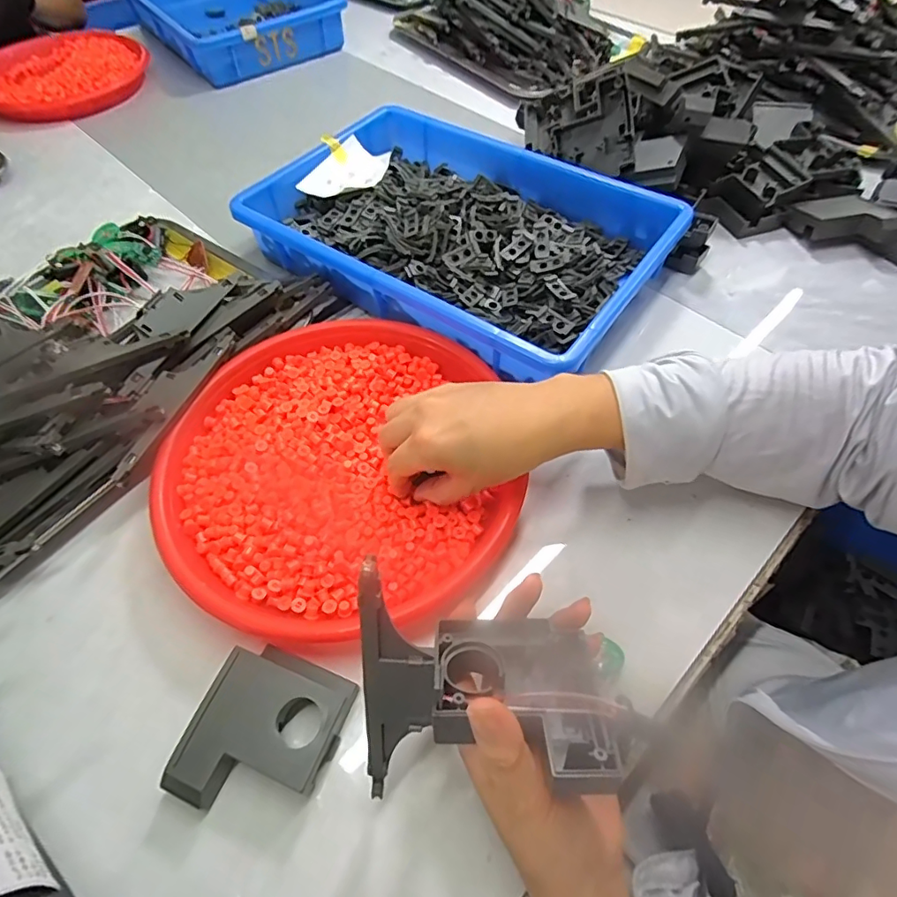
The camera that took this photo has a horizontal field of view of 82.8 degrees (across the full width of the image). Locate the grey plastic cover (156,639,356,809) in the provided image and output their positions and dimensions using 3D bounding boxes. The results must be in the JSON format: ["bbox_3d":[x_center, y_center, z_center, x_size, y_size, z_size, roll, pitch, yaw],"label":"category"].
[{"bbox_3d":[-0.100,0.154,0.276,0.072,0.027,0.079,18,59,12],"label":"grey plastic cover"}]

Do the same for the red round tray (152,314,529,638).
[{"bbox_3d":[-0.074,0.005,0.368,0.247,0.028,0.250,-1,58,2],"label":"red round tray"}]

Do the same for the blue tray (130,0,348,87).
[{"bbox_3d":[-0.360,-0.725,0.837,0.257,0.064,0.384,-35,63,-19],"label":"blue tray"}]

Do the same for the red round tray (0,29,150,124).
[{"bbox_3d":[-0.565,-0.548,0.740,0.227,0.036,0.226,0,57,1],"label":"red round tray"}]

